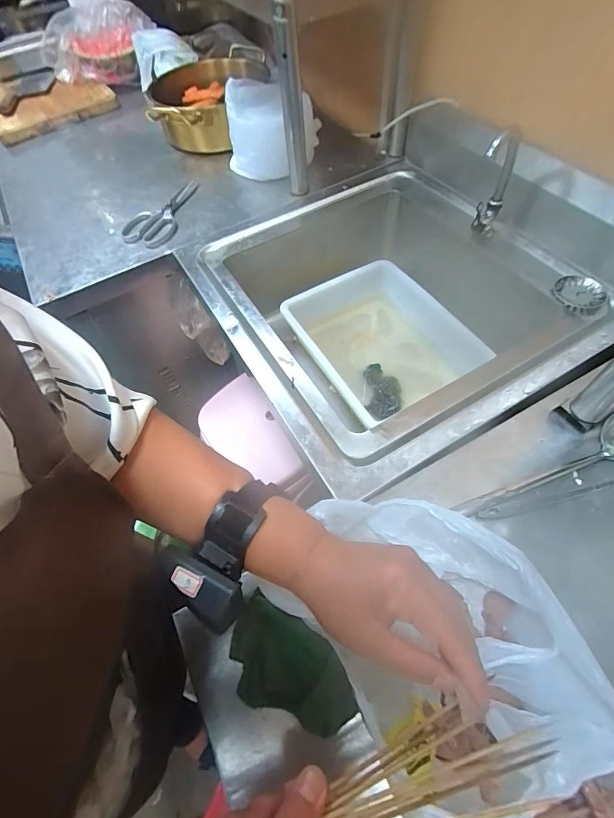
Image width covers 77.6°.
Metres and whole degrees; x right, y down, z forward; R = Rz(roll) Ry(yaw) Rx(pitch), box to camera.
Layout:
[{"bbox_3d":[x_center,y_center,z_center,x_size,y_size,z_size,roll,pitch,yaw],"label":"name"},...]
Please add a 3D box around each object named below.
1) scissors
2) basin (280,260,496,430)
[{"bbox_3d":[-0.288,-0.423,0.803,0.099,0.019,0.243,20,63,15],"label":"scissors"},{"bbox_3d":[0.145,-0.150,0.792,0.294,0.085,0.336,-28,62,-13],"label":"basin"}]

